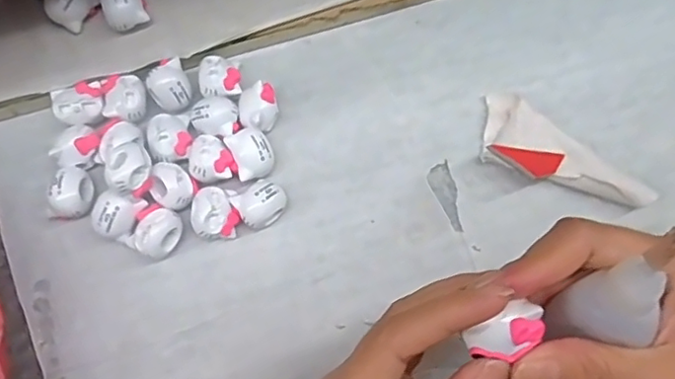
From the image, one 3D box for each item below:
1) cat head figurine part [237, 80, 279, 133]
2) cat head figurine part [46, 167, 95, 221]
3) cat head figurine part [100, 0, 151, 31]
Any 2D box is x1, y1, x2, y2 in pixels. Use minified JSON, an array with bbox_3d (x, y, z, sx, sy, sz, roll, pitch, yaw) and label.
[{"bbox_3d":[-0.043,-0.043,0.315,0.020,0.021,0.025,-2,74,0],"label":"cat head figurine part"},{"bbox_3d":[-0.134,0.003,0.296,0.020,0.019,0.027,21,76,7],"label":"cat head figurine part"},{"bbox_3d":[-0.114,-0.098,0.313,0.021,0.020,0.025,-18,75,-4],"label":"cat head figurine part"}]

